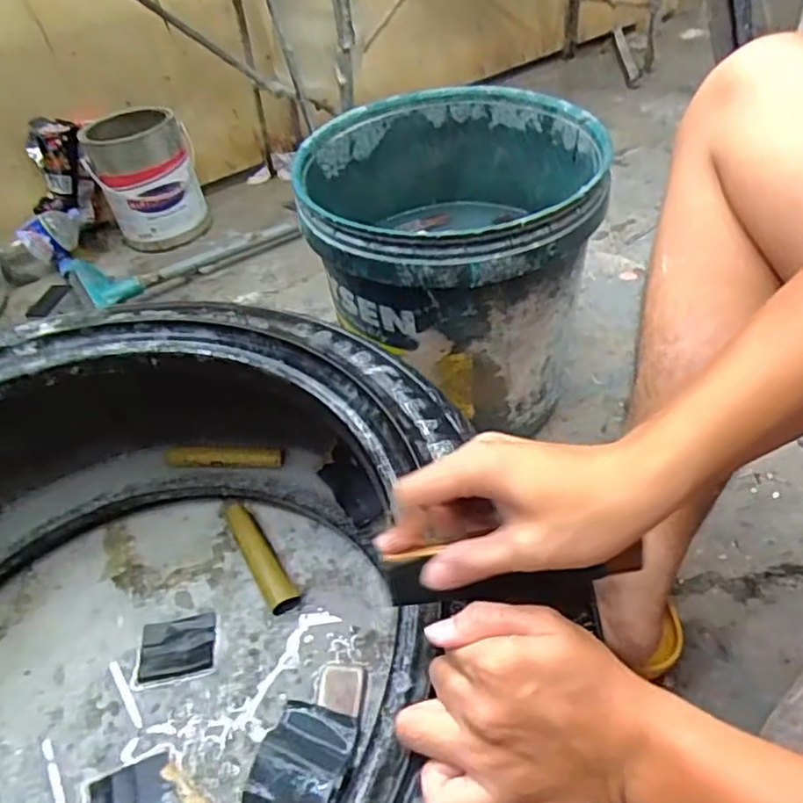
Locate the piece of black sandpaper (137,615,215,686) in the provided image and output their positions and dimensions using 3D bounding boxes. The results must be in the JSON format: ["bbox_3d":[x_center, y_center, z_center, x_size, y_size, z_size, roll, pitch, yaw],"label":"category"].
[{"bbox_3d":[-0.221,0.242,0.645,0.073,0.005,0.059,-10,49,-2],"label":"piece of black sandpaper"}]

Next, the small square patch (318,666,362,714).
[{"bbox_3d":[-0.055,0.261,0.597,0.037,0.012,0.045,0,45,8],"label":"small square patch"}]

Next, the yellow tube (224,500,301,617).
[{"bbox_3d":[-0.154,0.163,0.701,0.030,0.025,0.149,-28,48,-19],"label":"yellow tube"}]

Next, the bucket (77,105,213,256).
[{"bbox_3d":[-0.464,-0.409,1.203,0.170,0.202,0.170,-4,44,4],"label":"bucket"}]

